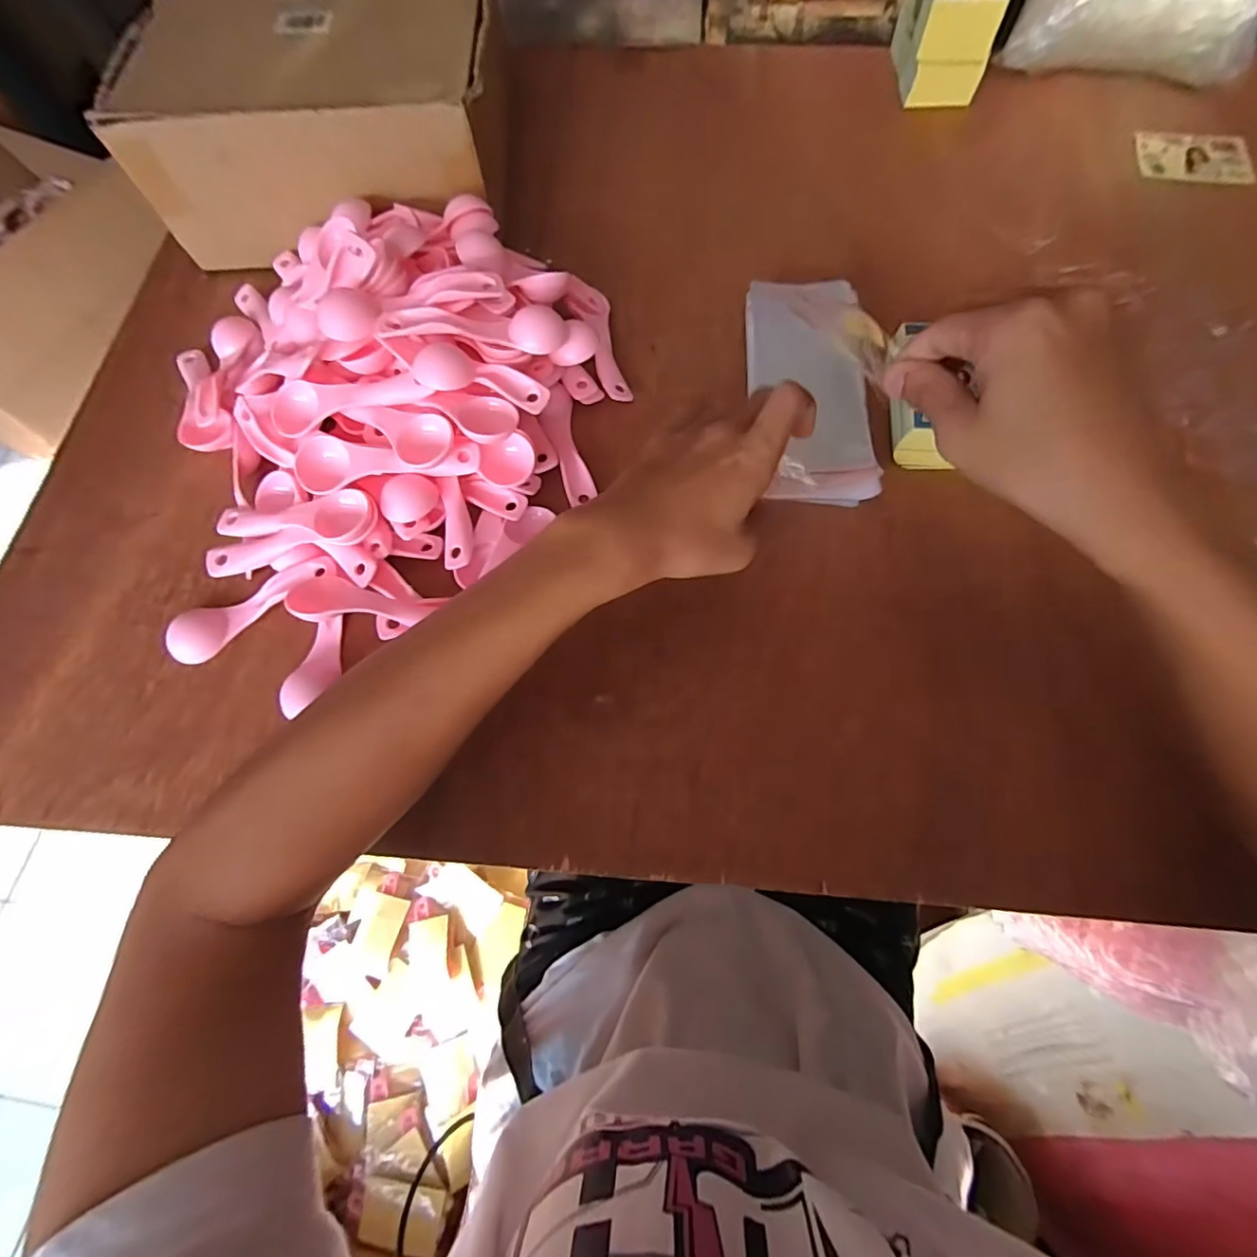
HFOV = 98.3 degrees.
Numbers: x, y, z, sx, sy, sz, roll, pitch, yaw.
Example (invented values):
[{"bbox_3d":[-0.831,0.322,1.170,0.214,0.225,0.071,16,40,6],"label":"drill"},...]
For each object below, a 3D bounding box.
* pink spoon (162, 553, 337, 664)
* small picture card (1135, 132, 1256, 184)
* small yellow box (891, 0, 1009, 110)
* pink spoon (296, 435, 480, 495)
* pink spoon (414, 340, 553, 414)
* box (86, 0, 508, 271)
[{"bbox_3d":[-0.233,-0.016,0.337,0.106,0.014,0.028,-31,71,-9],"label":"pink spoon"},{"bbox_3d":[0.496,-0.413,0.476,0.093,0.004,0.062,8,73,4],"label":"small picture card"},{"bbox_3d":[0.284,-0.542,0.488,0.068,0.081,0.103,2,69,3],"label":"small yellow box"},{"bbox_3d":[-0.150,-0.102,0.332,0.112,0.017,0.031,0,70,1],"label":"pink spoon"},{"bbox_3d":[-0.089,-0.154,0.334,0.079,0.012,0.028,12,69,-9],"label":"pink spoon"},{"bbox_3d":[-0.232,-0.422,0.441,0.261,0.111,0.273,-7,69,-1],"label":"box"}]

